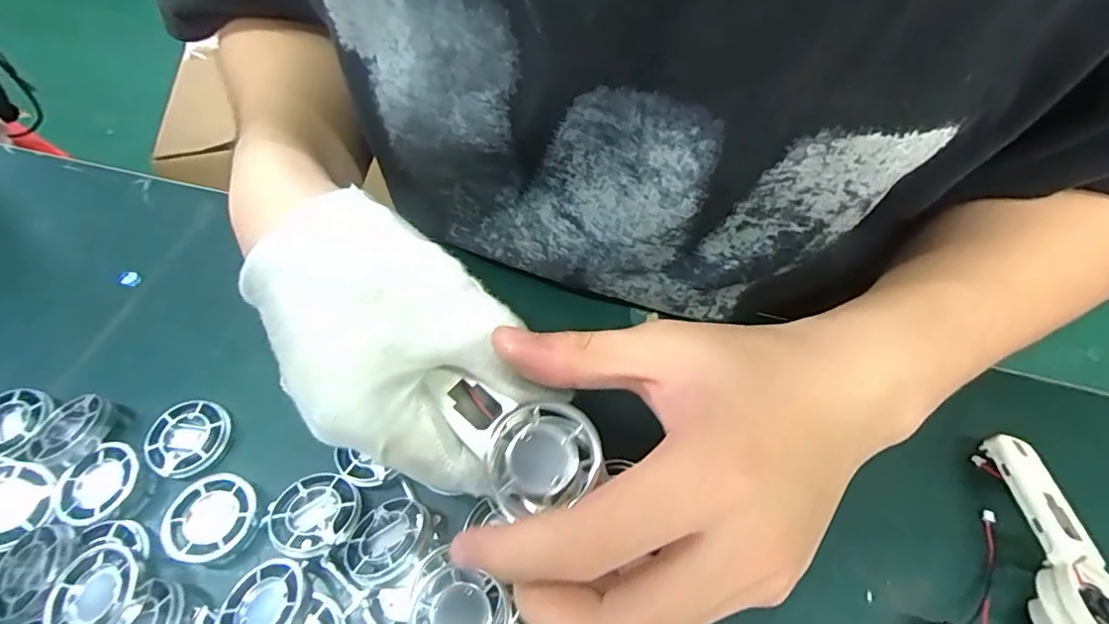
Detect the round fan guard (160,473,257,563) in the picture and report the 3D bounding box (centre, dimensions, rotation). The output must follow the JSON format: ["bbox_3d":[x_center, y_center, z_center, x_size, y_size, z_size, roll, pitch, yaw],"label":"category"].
[{"bbox_3d":[-0.159,0.093,0.255,0.038,0.005,0.039,-1,59,2],"label":"round fan guard"}]

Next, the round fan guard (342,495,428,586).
[{"bbox_3d":[-0.072,0.099,0.241,0.038,0.004,0.038,-15,36,11],"label":"round fan guard"}]

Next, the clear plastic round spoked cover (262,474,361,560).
[{"bbox_3d":[-0.110,0.091,0.252,0.041,0.007,0.038,-1,59,2],"label":"clear plastic round spoked cover"}]

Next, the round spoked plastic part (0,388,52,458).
[{"bbox_3d":[-0.286,0.058,0.289,0.044,0.006,0.037,10,60,9],"label":"round spoked plastic part"}]

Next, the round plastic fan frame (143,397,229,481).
[{"bbox_3d":[-0.186,0.064,0.281,0.038,0.011,0.038,-1,59,2],"label":"round plastic fan frame"}]

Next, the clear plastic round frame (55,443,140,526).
[{"bbox_3d":[-0.221,0.083,0.268,0.036,0.009,0.038,-1,59,2],"label":"clear plastic round frame"}]

